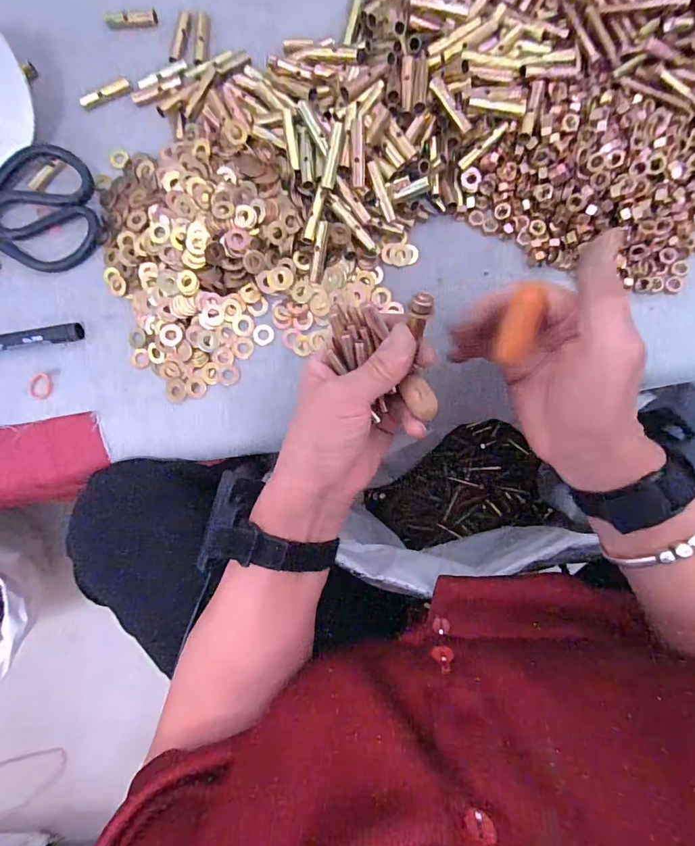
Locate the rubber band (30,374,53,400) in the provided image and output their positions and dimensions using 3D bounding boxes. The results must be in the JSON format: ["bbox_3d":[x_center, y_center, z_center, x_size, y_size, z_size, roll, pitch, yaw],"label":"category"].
[{"bbox_3d":[-0.252,-0.030,0.364,0.017,0.004,0.021,6,88,5],"label":"rubber band"}]

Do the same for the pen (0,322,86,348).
[{"bbox_3d":[-0.281,-0.064,0.356,0.132,0.015,0.015,-9,87,5],"label":"pen"}]

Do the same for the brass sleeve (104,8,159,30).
[{"bbox_3d":[-0.183,-0.341,0.373,0.044,0.012,0.012,-5,87,5],"label":"brass sleeve"}]

